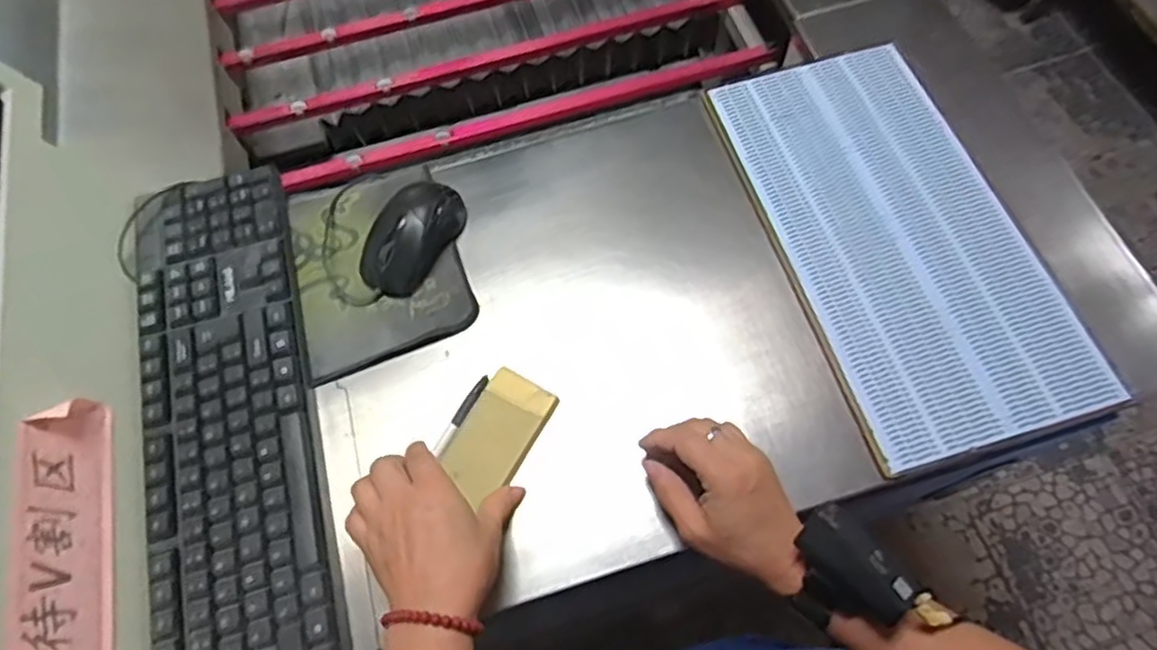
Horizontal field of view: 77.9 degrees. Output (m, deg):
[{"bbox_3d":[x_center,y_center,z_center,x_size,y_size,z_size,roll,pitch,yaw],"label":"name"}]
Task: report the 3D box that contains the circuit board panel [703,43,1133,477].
[{"bbox_3d":[0.255,-0.080,0.587,0.186,0.017,0.365,-16,65,-5],"label":"circuit board panel"}]

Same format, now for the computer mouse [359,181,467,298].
[{"bbox_3d":[-0.142,-0.078,0.600,0.059,0.031,0.105,24,69,14],"label":"computer mouse"}]

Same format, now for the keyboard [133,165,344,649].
[{"bbox_3d":[-0.265,0.061,0.538,0.120,0.025,0.415,-17,65,-5],"label":"keyboard"}]

